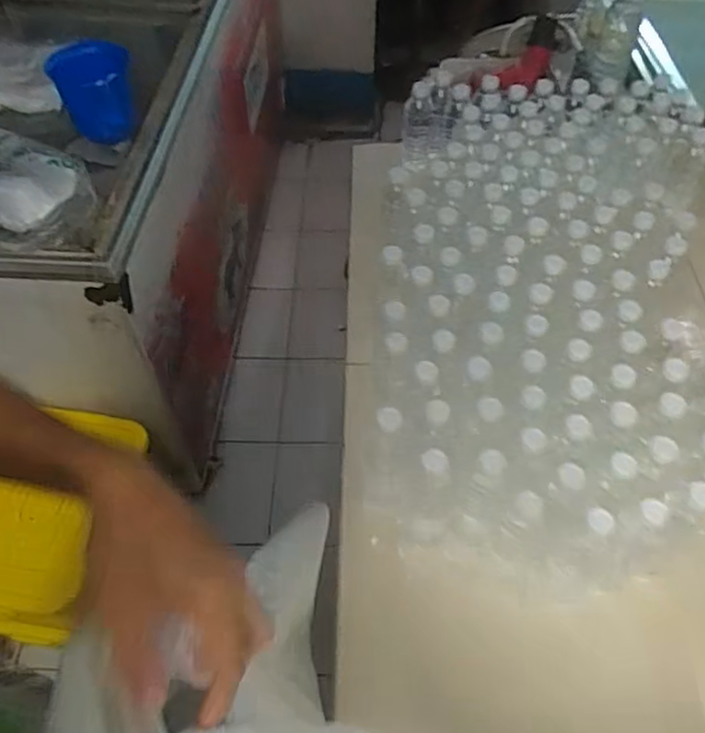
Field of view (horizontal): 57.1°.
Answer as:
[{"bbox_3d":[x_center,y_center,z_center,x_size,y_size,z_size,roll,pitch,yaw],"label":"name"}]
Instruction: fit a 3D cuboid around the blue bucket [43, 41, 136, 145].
[{"bbox_3d":[-0.472,-0.502,1.200,0.141,0.147,0.127,-14,53,-11],"label":"blue bucket"}]

